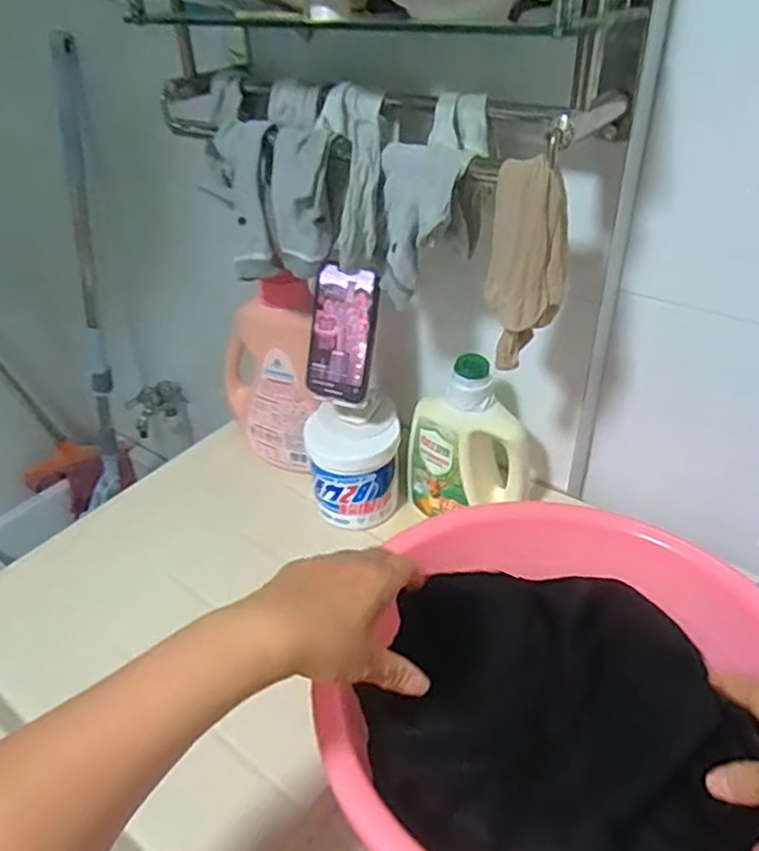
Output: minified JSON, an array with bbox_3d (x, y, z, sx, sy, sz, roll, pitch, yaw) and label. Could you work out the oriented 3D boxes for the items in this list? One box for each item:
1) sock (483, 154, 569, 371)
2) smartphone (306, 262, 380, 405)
[{"bbox_3d":[0.120,-0.128,0.539,0.060,0.160,0.046,7,37,13],"label":"sock"},{"bbox_3d":[-0.040,-0.098,0.736,0.069,0.145,0.009,14,18,12],"label":"smartphone"}]

